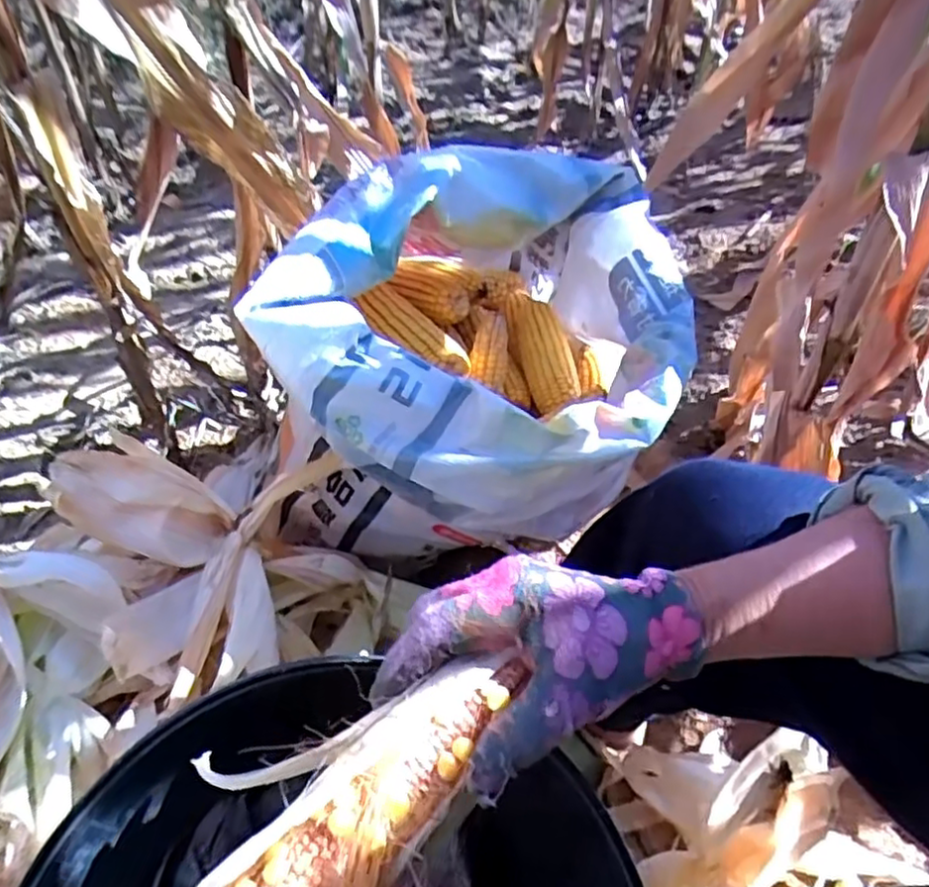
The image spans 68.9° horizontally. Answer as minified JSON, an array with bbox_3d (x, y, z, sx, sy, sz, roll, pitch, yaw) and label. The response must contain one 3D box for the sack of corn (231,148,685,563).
[{"bbox_3d":[0.012,-0.069,0.689,0.386,0.365,0.400,14,47,13],"label":"sack of corn"}]

